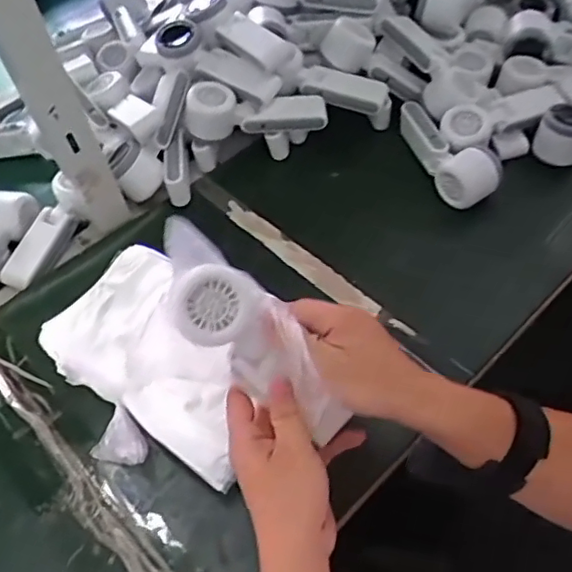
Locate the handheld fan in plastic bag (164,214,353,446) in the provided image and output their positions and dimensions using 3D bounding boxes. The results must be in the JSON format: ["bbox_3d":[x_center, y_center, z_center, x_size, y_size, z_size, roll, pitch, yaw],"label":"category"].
[{"bbox_3d":[-0.028,0.031,0.424,0.075,0.044,0.180,-43,94,-23],"label":"handheld fan in plastic bag"}]

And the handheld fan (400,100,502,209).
[{"bbox_3d":[0.193,-0.157,0.705,0.069,0.062,0.161,-12,54,-3],"label":"handheld fan"}]

